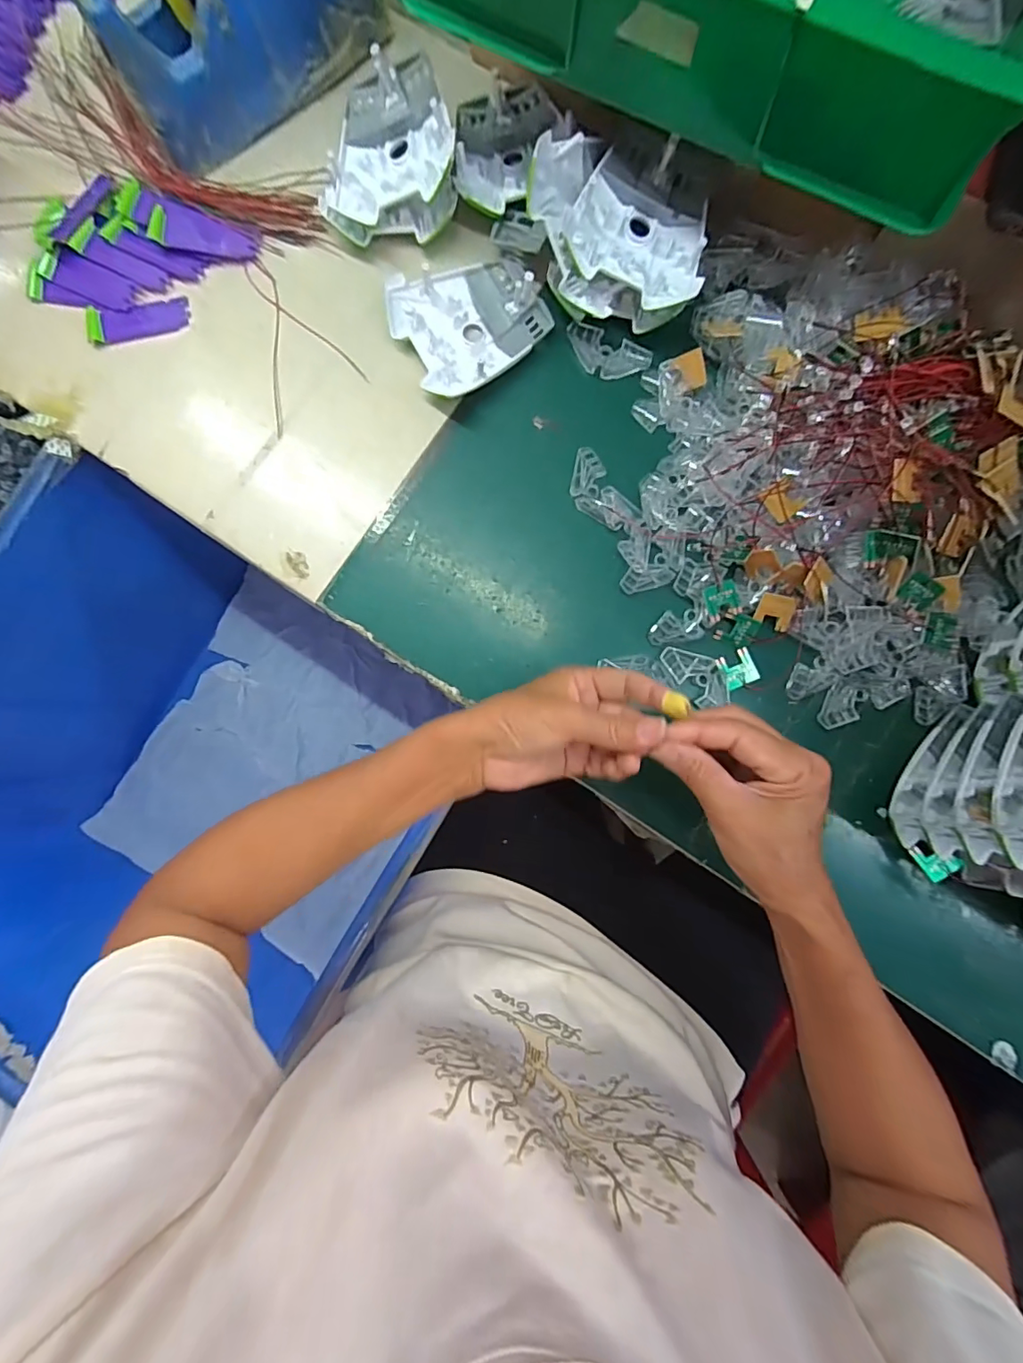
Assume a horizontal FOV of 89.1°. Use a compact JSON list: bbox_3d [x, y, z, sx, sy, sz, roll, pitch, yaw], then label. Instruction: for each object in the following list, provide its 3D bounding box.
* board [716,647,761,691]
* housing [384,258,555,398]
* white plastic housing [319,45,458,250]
[{"bbox_3d":[0.169,-0.009,0.386,0.024,0.005,0.026,-24,87,11],"label":"board"},{"bbox_3d":[-0.029,-0.273,0.397,0.109,0.027,0.094,-28,87,-1],"label":"housing"},{"bbox_3d":[-0.093,-0.400,0.391,0.102,0.046,0.114,-3,87,1],"label":"white plastic housing"}]

